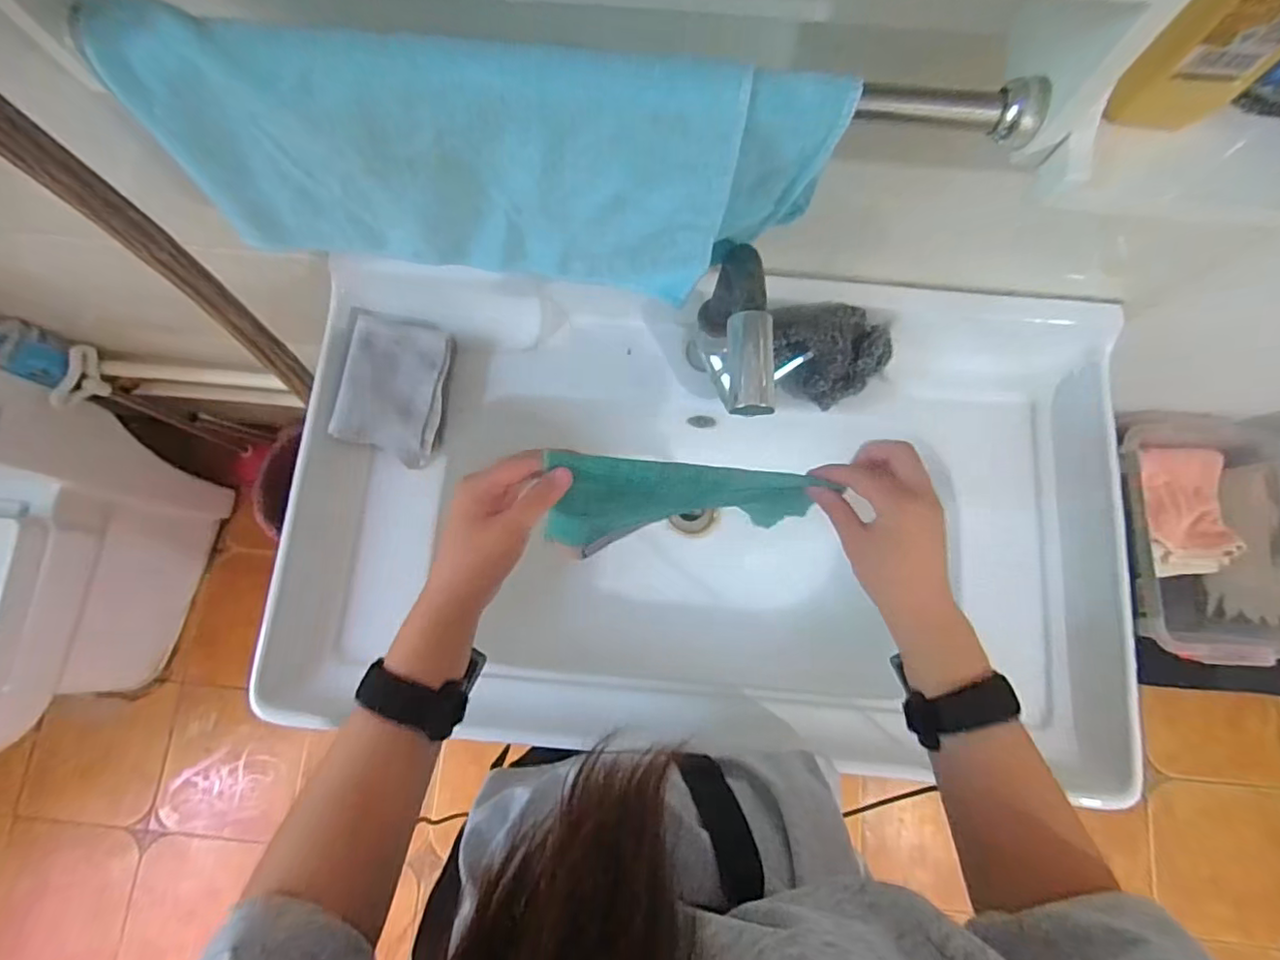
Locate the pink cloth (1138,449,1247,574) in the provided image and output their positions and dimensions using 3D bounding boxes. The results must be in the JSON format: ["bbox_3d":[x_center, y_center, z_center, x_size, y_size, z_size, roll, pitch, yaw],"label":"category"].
[{"bbox_3d":[0.811,0.044,0.859,0.141,0.051,0.186,0,78,0],"label":"pink cloth"}]

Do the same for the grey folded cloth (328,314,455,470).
[{"bbox_3d":[-0.256,-0.093,0.602,0.101,0.020,0.142,9,82,-9],"label":"grey folded cloth"}]

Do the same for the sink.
[{"bbox_3d":[0.068,0.038,0.631,0.807,0.170,0.472,3,77,2],"label":"sink"}]

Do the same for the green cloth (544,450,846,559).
[{"bbox_3d":[0.024,0.017,0.466,0.203,0.154,0.049,-6,77,0],"label":"green cloth"}]

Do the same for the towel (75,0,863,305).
[{"bbox_3d":[-0.085,-0.192,0.356,0.388,0.170,0.044,6,78,2],"label":"towel"}]

